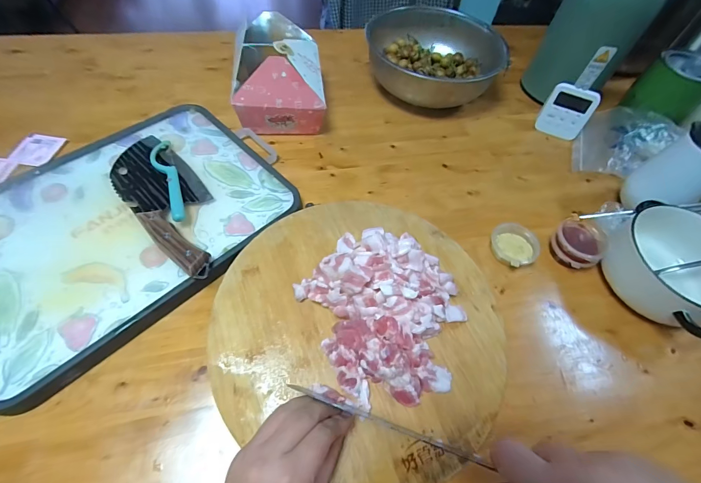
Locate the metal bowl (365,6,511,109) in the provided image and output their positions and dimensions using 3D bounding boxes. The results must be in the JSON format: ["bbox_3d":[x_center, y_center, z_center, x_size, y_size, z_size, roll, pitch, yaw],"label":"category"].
[{"bbox_3d":[0.147,-0.334,0.638,0.223,0.093,0.223,2,58,-4],"label":"metal bowl"}]

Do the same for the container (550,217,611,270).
[{"bbox_3d":[0.309,0.004,0.457,0.065,0.038,0.062,2,58,-4],"label":"container"}]

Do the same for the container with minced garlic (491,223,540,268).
[{"bbox_3d":[0.223,0.005,0.458,0.058,0.035,0.058,2,58,-4],"label":"container with minced garlic"}]

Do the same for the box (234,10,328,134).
[{"bbox_3d":[-0.113,-0.268,0.548,0.127,0.114,0.170,-1,58,-6],"label":"box"}]

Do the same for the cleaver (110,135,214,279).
[{"bbox_3d":[-0.237,-0.058,0.440,0.090,0.023,0.256,-36,67,-24],"label":"cleaver"}]

